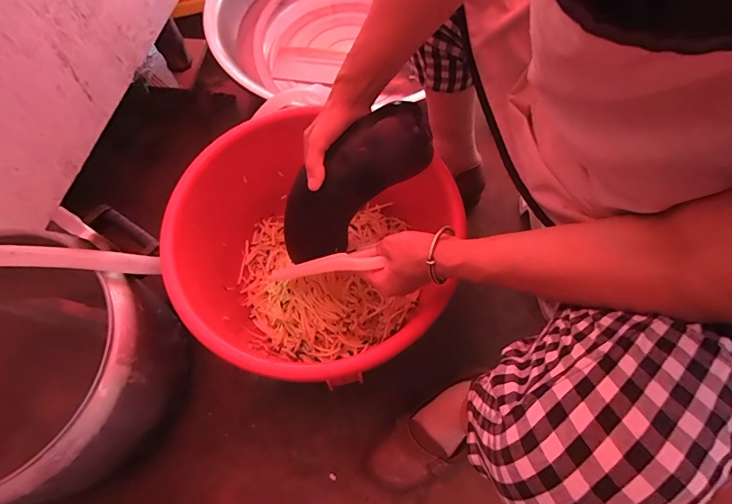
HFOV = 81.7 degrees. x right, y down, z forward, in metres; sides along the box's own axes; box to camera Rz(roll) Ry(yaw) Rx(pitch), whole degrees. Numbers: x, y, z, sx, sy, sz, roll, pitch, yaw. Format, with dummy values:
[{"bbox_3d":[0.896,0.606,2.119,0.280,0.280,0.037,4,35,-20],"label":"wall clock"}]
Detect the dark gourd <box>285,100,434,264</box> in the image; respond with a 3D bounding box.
[{"bbox_3d":[-0.020,-0.084,0.542,0.244,0.079,0.085,-45,72,20],"label":"dark gourd"}]

